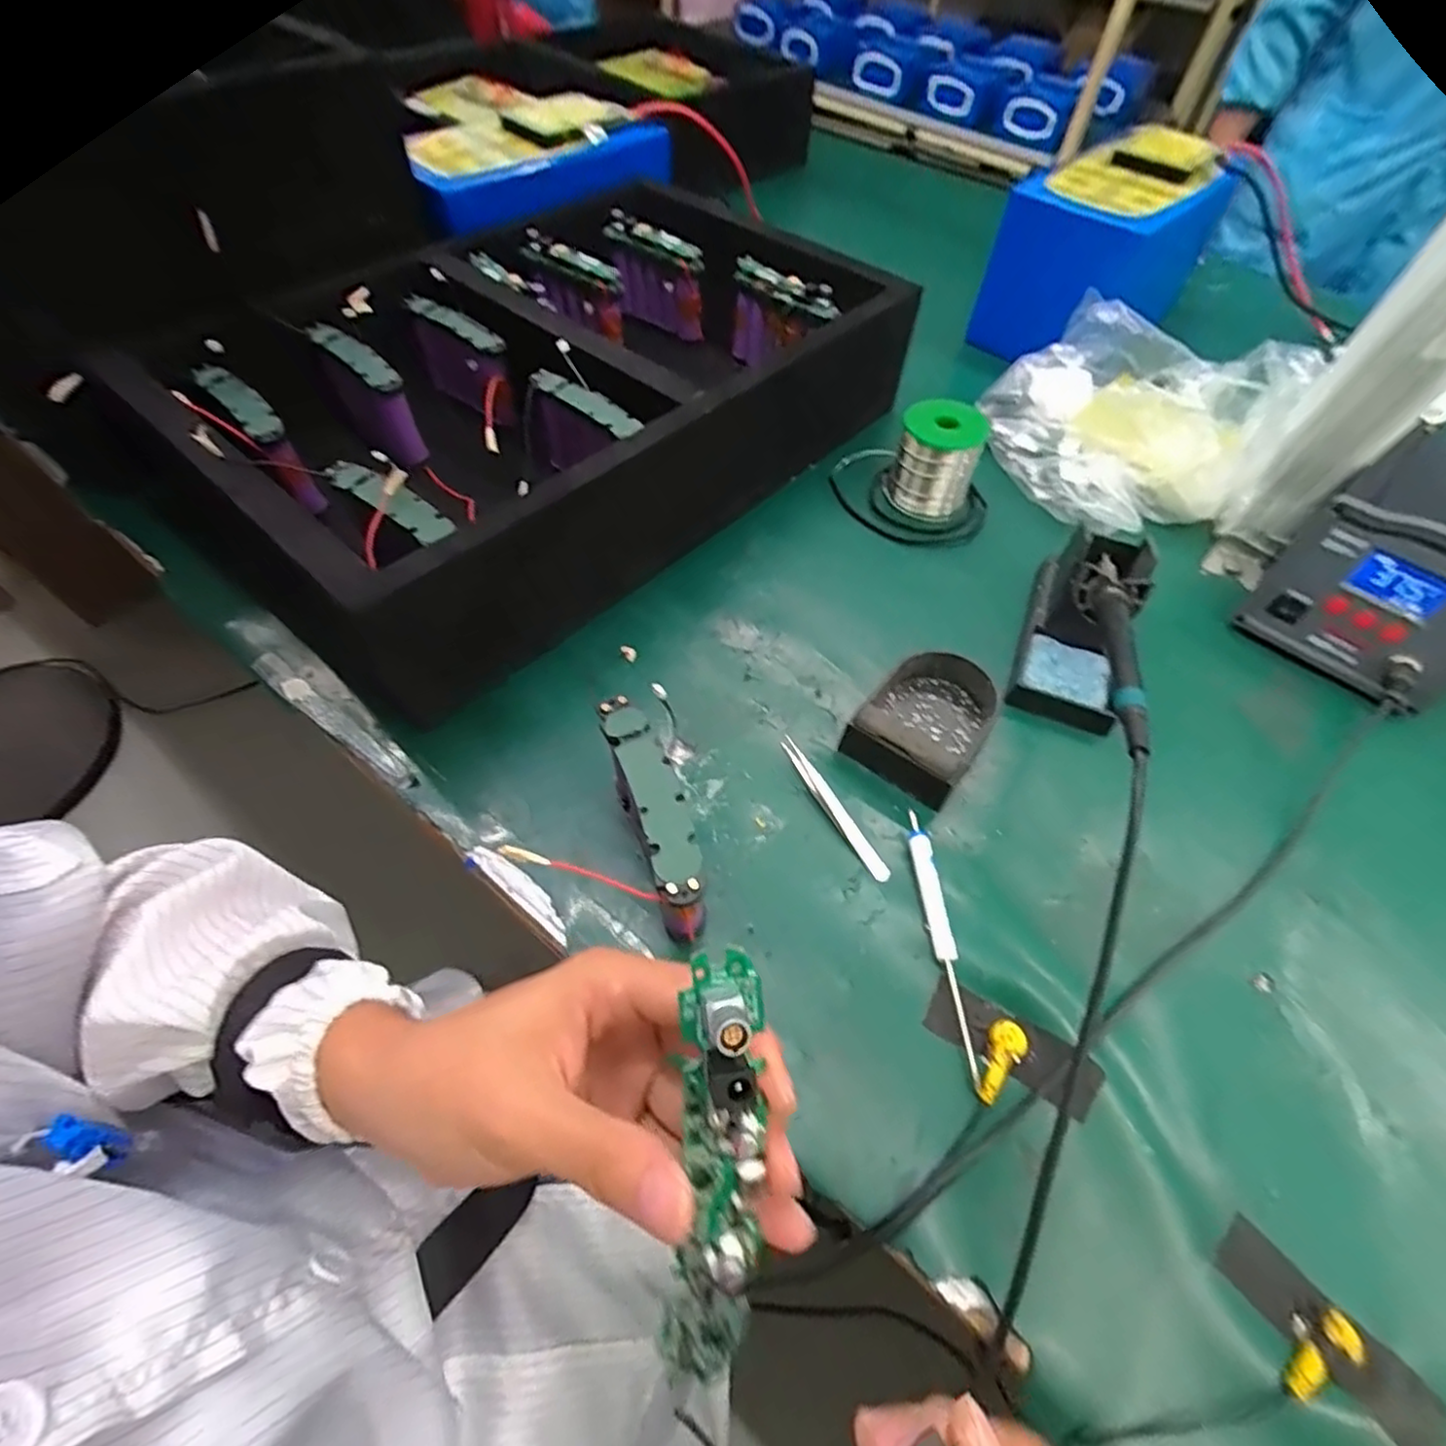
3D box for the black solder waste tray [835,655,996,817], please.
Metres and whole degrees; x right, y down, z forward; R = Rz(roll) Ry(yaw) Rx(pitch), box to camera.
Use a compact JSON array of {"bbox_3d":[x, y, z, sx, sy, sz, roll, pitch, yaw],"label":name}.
[{"bbox_3d":[0.136,-0.006,0.439,0.077,0.034,0.114,32,60,20],"label":"black solder waste tray"}]

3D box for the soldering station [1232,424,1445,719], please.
[{"bbox_3d":[0.495,-0.116,0.479,0.199,0.097,0.129,-35,62,-23],"label":"soldering station"}]

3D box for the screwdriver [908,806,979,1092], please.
[{"bbox_3d":[0.119,0.115,0.360,0.012,0.016,0.139,-3,55,-3],"label":"screwdriver"}]

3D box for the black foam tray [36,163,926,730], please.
[{"bbox_3d":[-0.149,-0.274,0.552,0.354,0.140,0.529,35,61,22],"label":"black foam tray"}]

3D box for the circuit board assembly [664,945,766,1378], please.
[{"bbox_3d":[-0.002,0.121,0.175,0.022,0.019,0.113,3,92,1],"label":"circuit board assembly"}]

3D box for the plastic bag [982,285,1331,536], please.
[{"bbox_3d":[0.355,-0.287,0.581,0.210,0.113,0.236,28,59,18],"label":"plastic bag"}]

